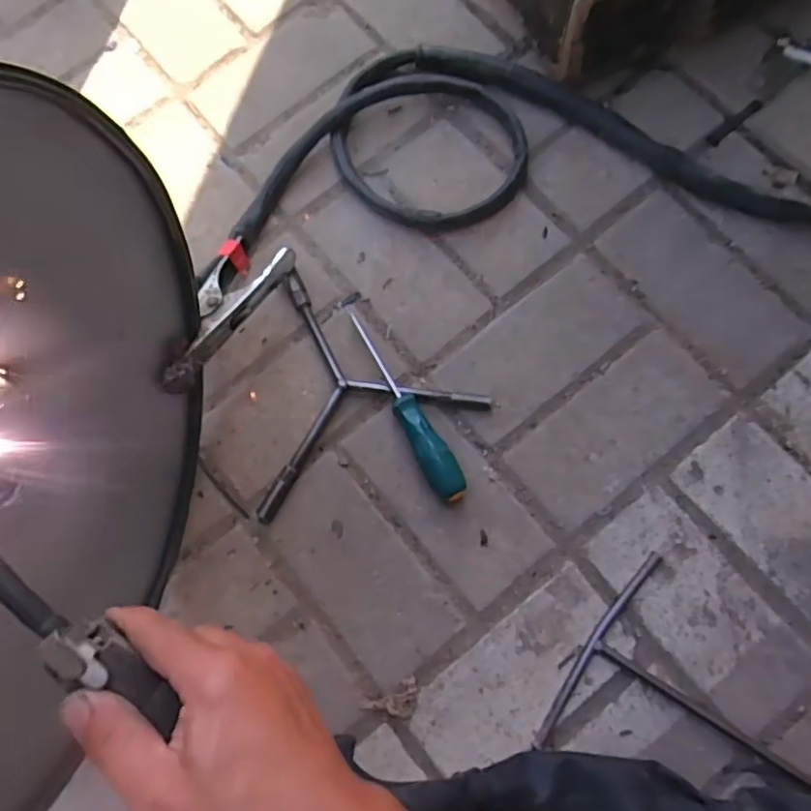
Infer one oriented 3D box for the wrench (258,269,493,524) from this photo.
[{"bbox_3d":[-0.068,-0.034,0.545,0.218,0.018,0.194,-27,77,-5],"label":"wrench"}]

